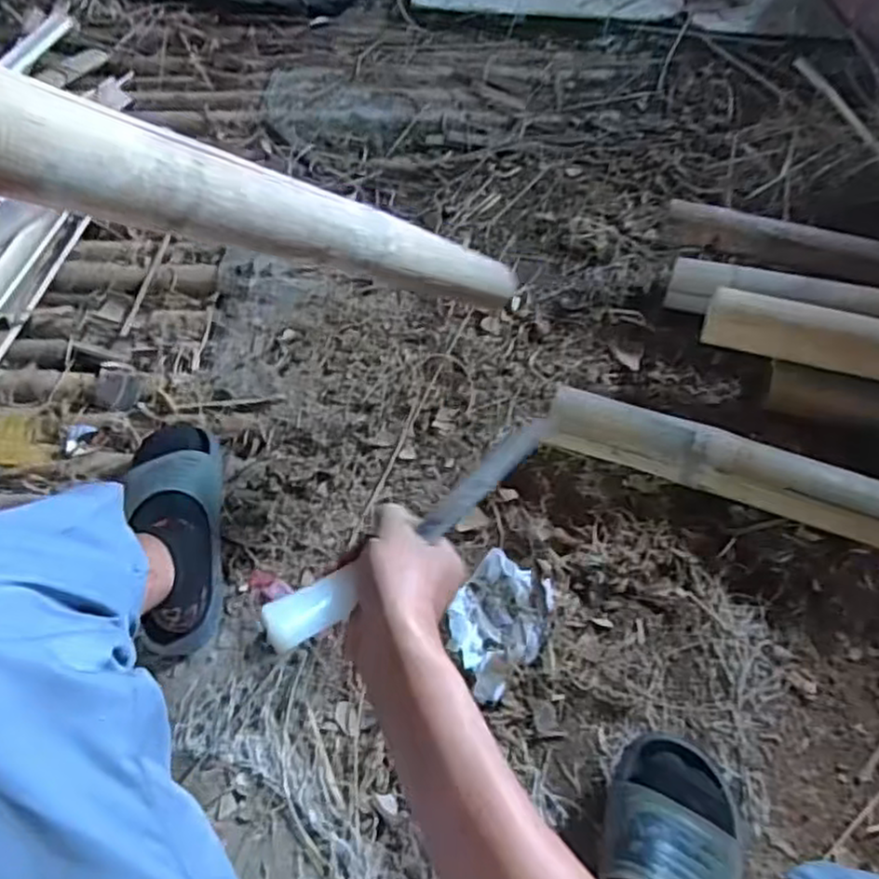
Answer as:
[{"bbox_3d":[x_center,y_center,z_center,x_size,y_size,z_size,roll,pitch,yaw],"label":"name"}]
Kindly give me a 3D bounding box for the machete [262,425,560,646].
[{"bbox_3d":[0.003,0.055,0.579,0.035,0.024,0.365,38,40,18],"label":"machete"}]

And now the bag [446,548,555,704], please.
[{"bbox_3d":[0.061,0.197,0.768,0.099,0.034,0.134,31,68,15],"label":"bag"}]

